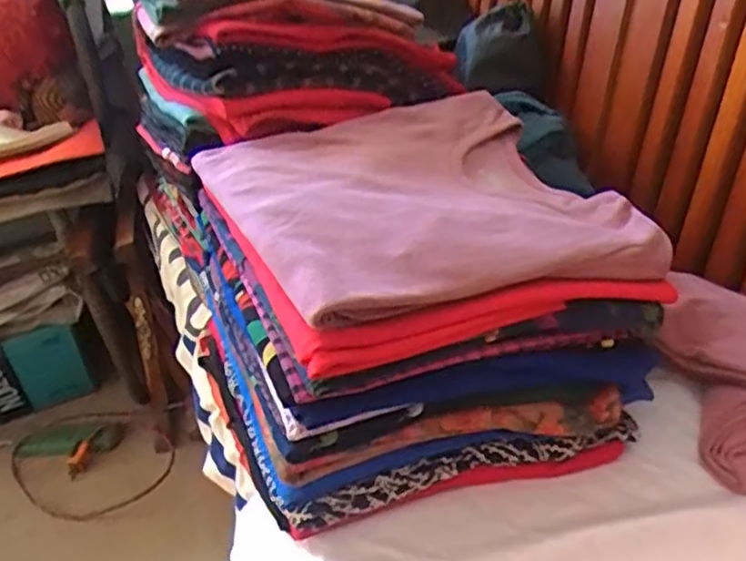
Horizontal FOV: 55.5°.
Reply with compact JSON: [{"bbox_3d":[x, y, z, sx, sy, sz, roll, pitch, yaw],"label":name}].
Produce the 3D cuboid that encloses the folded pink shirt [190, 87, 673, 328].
[{"bbox_3d":[0.039,-0.072,0.590,0.304,0.045,0.305,-15,34,-20],"label":"folded pink shirt"}]

